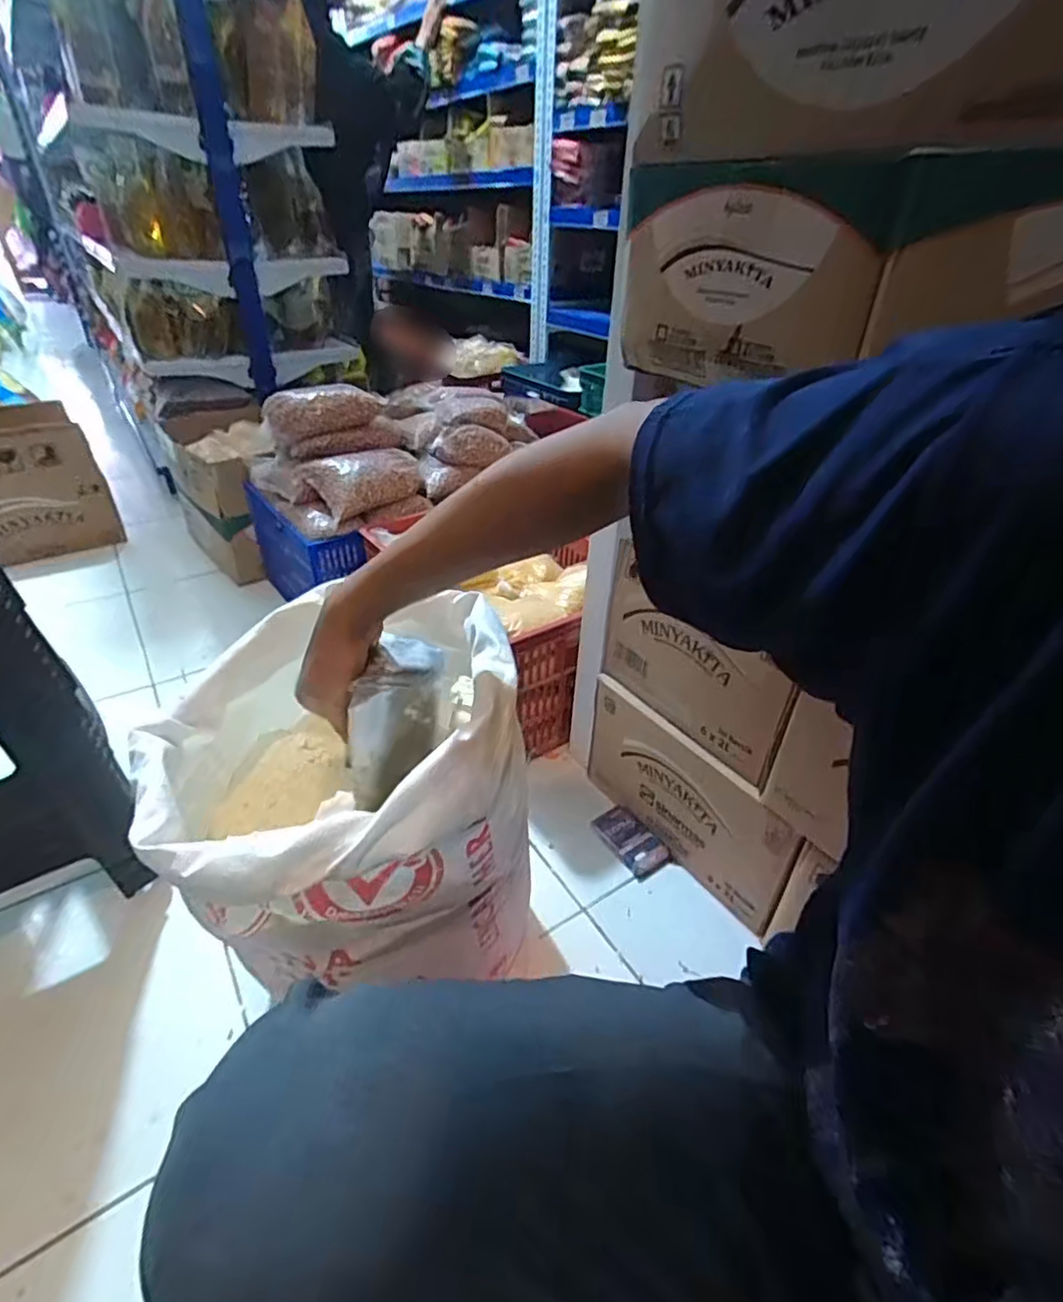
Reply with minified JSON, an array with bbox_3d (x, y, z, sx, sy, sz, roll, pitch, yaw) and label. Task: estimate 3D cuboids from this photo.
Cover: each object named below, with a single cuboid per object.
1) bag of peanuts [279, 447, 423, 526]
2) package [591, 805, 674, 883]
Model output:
[{"bbox_3d":[-0.350,-0.330,1.193,0.264,0.081,0.170,-5,36,-11],"label":"bag of peanuts"},{"bbox_3d":[0.143,0.274,0.897,0.062,0.015,0.114,-21,42,-29],"label":"package"}]

